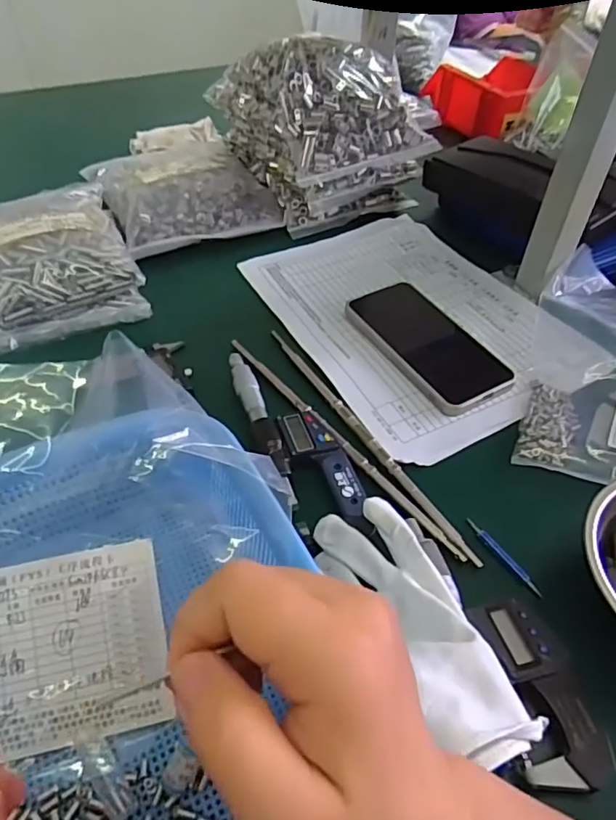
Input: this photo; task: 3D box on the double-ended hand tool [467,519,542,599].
[{"bbox_3d":[0.121,0.090,0.347,0.006,0.004,0.062,-24,51,-23],"label":"double-ended hand tool"}]

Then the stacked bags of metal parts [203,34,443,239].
[{"bbox_3d":[0.008,-0.326,0.626,0.155,0.143,0.242,-18,50,-18],"label":"stacked bags of metal parts"}]

